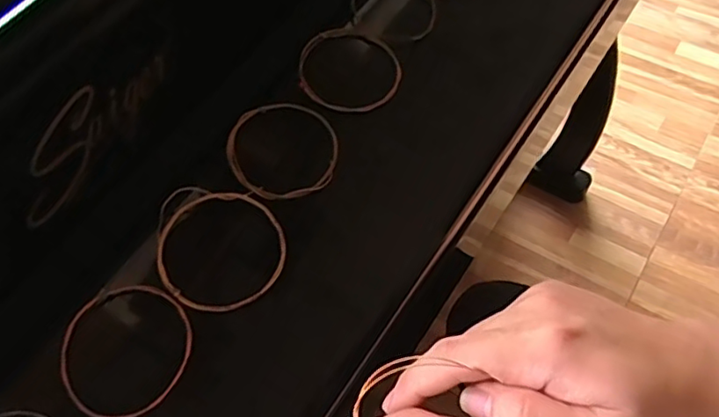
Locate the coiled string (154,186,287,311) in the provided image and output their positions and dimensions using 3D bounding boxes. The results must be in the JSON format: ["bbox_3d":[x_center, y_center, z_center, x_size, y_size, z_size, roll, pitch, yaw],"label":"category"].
[{"bbox_3d":[-0.084,0.024,0.356,0.078,0.008,0.073,3,75,-1],"label":"coiled string"}]

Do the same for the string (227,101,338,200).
[{"bbox_3d":[-0.051,-0.039,0.394,0.070,0.012,0.074,-3,59,5],"label":"string"}]

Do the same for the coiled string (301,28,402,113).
[{"bbox_3d":[-0.006,-0.101,0.423,0.072,0.010,0.074,20,64,-1],"label":"coiled string"}]

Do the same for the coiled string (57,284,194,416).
[{"bbox_3d":[-0.131,0.078,0.332,0.069,0.005,0.074,33,71,6],"label":"coiled string"}]

